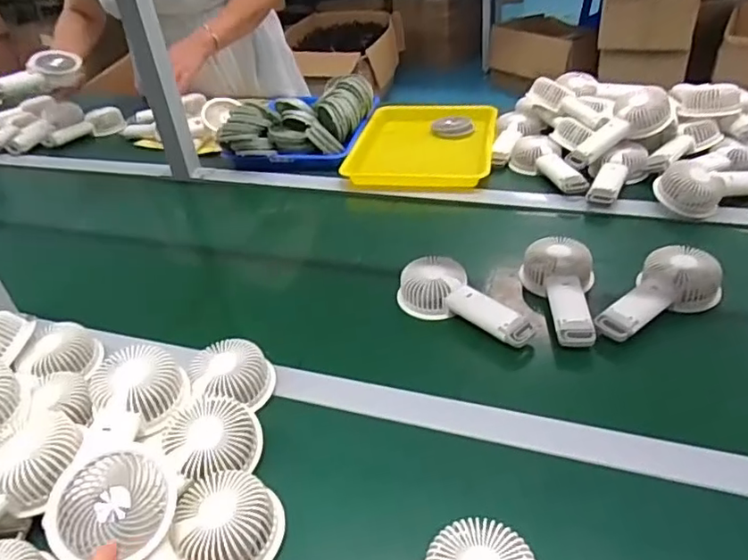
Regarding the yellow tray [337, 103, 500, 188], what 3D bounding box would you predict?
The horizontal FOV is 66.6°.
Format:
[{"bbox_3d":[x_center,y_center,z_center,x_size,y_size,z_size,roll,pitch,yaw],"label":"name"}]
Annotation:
[{"bbox_3d":[0.093,-0.255,1.045,0.252,0.034,0.294,4,42,13],"label":"yellow tray"}]

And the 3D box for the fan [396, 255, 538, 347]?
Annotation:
[{"bbox_3d":[0.112,0.029,0.684,0.174,0.055,0.074,22,44,32],"label":"fan"}]

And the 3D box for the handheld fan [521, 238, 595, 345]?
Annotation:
[{"bbox_3d":[0.230,0.016,0.678,0.082,0.043,0.161,-2,47,1],"label":"handheld fan"}]

